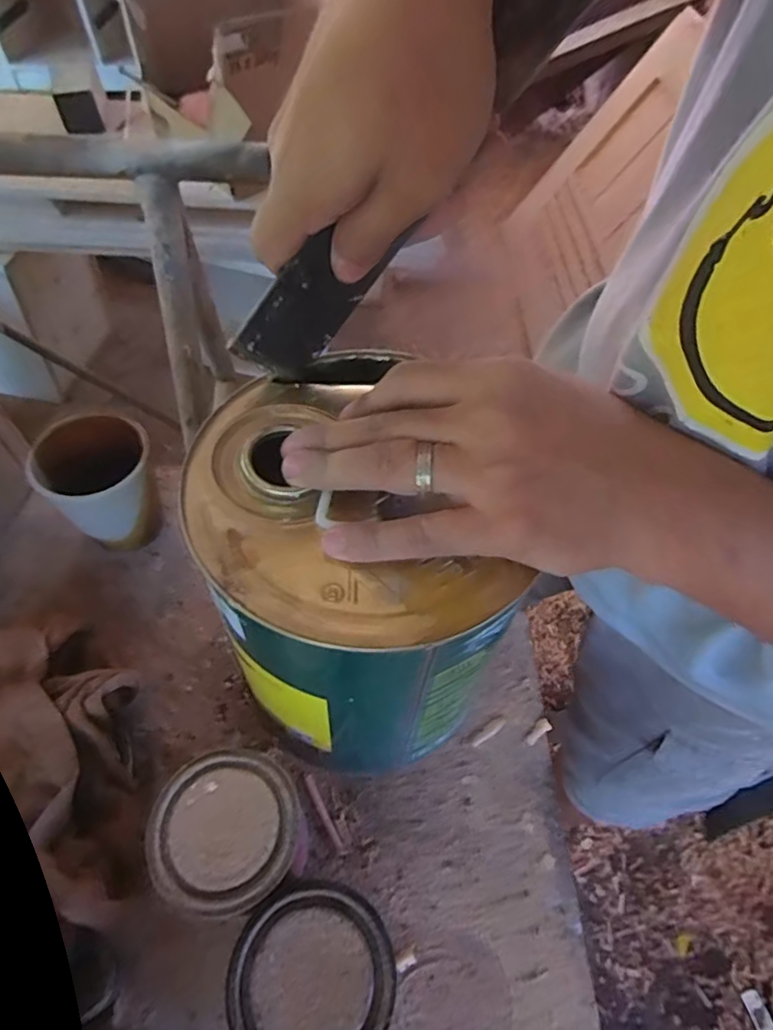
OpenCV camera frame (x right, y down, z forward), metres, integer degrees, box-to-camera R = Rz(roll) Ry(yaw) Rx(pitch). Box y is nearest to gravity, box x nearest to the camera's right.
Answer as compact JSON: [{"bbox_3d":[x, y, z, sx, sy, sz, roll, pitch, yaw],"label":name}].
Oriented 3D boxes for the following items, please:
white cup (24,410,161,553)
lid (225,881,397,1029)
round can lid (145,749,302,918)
[{"bbox_3d":[-0.206,-0.018,0.427,0.074,0.091,0.073,2,54,-2],"label":"white cup"},{"bbox_3d":[-0.033,0.200,0.248,0.068,0.007,0.069,2,54,-2],"label":"lid"},{"bbox_3d":[-0.078,0.152,0.281,0.069,0.006,0.069,2,54,-2],"label":"round can lid"}]

